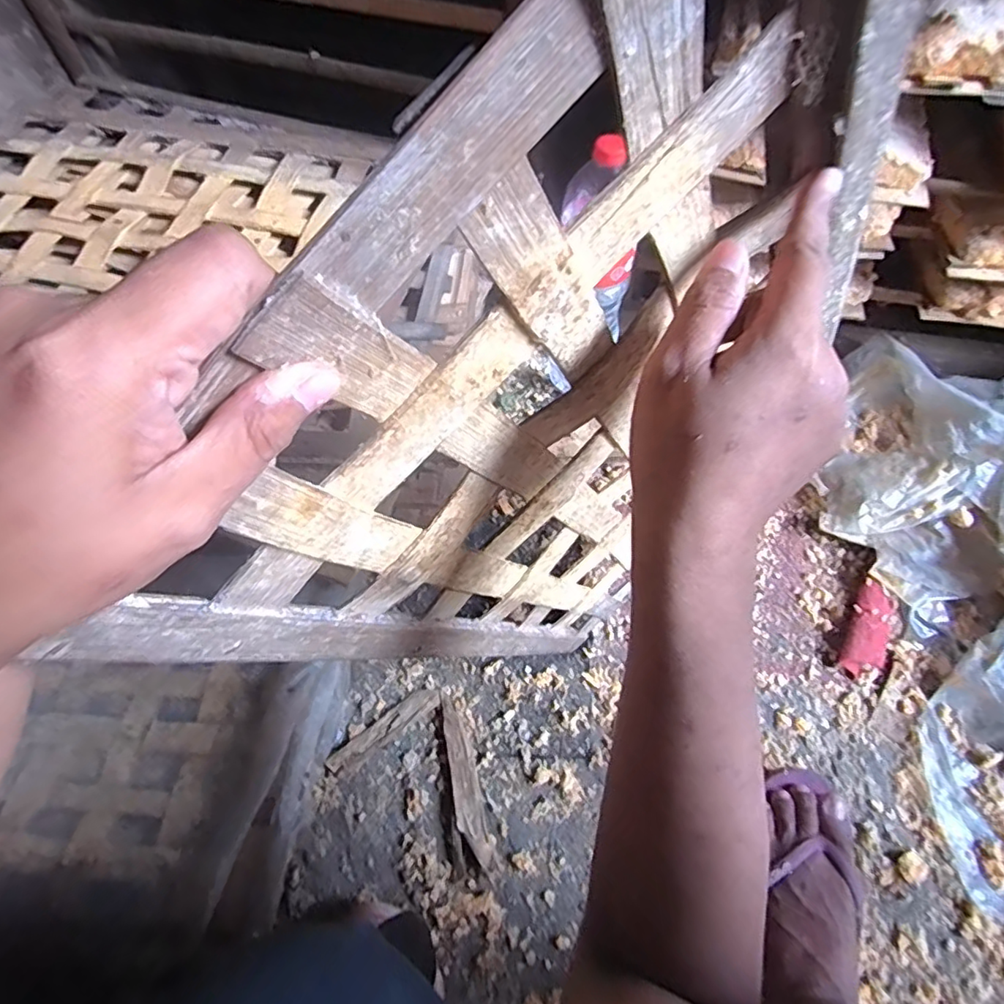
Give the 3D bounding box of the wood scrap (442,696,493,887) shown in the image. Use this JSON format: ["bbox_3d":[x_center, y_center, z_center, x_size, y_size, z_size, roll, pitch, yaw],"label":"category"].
[{"bbox_3d":[-0.038,0.275,0.565,0.027,0.013,0.166,-13,61,-7],"label":"wood scrap"}]

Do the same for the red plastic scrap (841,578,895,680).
[{"bbox_3d":[0.399,0.138,0.619,0.043,0.023,0.106,25,64,14],"label":"red plastic scrap"}]

